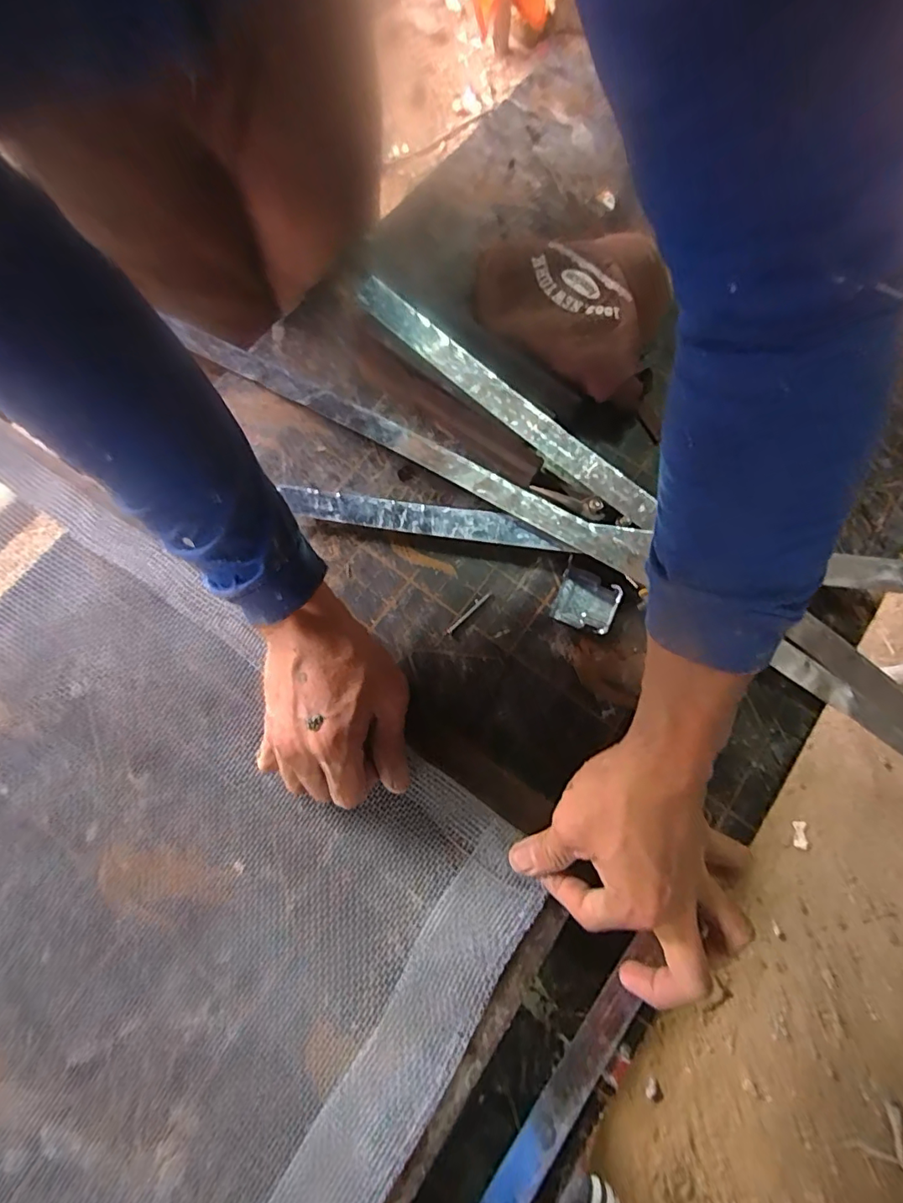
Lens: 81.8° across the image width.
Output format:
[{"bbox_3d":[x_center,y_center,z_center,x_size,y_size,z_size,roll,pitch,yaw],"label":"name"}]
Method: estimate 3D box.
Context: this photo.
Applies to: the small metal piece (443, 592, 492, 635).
[{"bbox_3d":[0.013,0.009,0.443,0.052,0.004,0.006,-42,80,-13],"label":"small metal piece"}]

